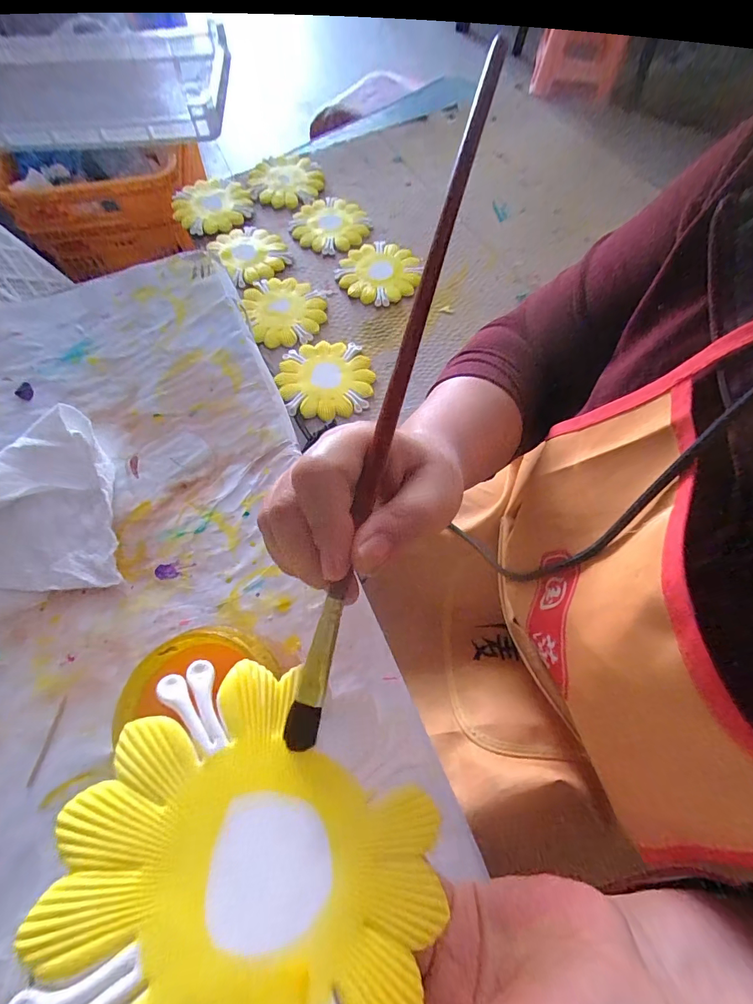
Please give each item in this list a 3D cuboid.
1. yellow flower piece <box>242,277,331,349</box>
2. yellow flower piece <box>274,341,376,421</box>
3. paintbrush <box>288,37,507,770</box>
[{"bbox_3d":[-0.130,-0.272,0.600,0.125,0.015,0.124,-5,68,-3],"label":"yellow flower piece"},{"bbox_3d":[-0.067,-0.162,0.543,0.121,0.012,0.123,0,68,-1],"label":"yellow flower piece"},{"bbox_3d":[0.009,-0.043,0.163,0.011,0.007,0.281,16,88,6],"label":"paintbrush"}]

